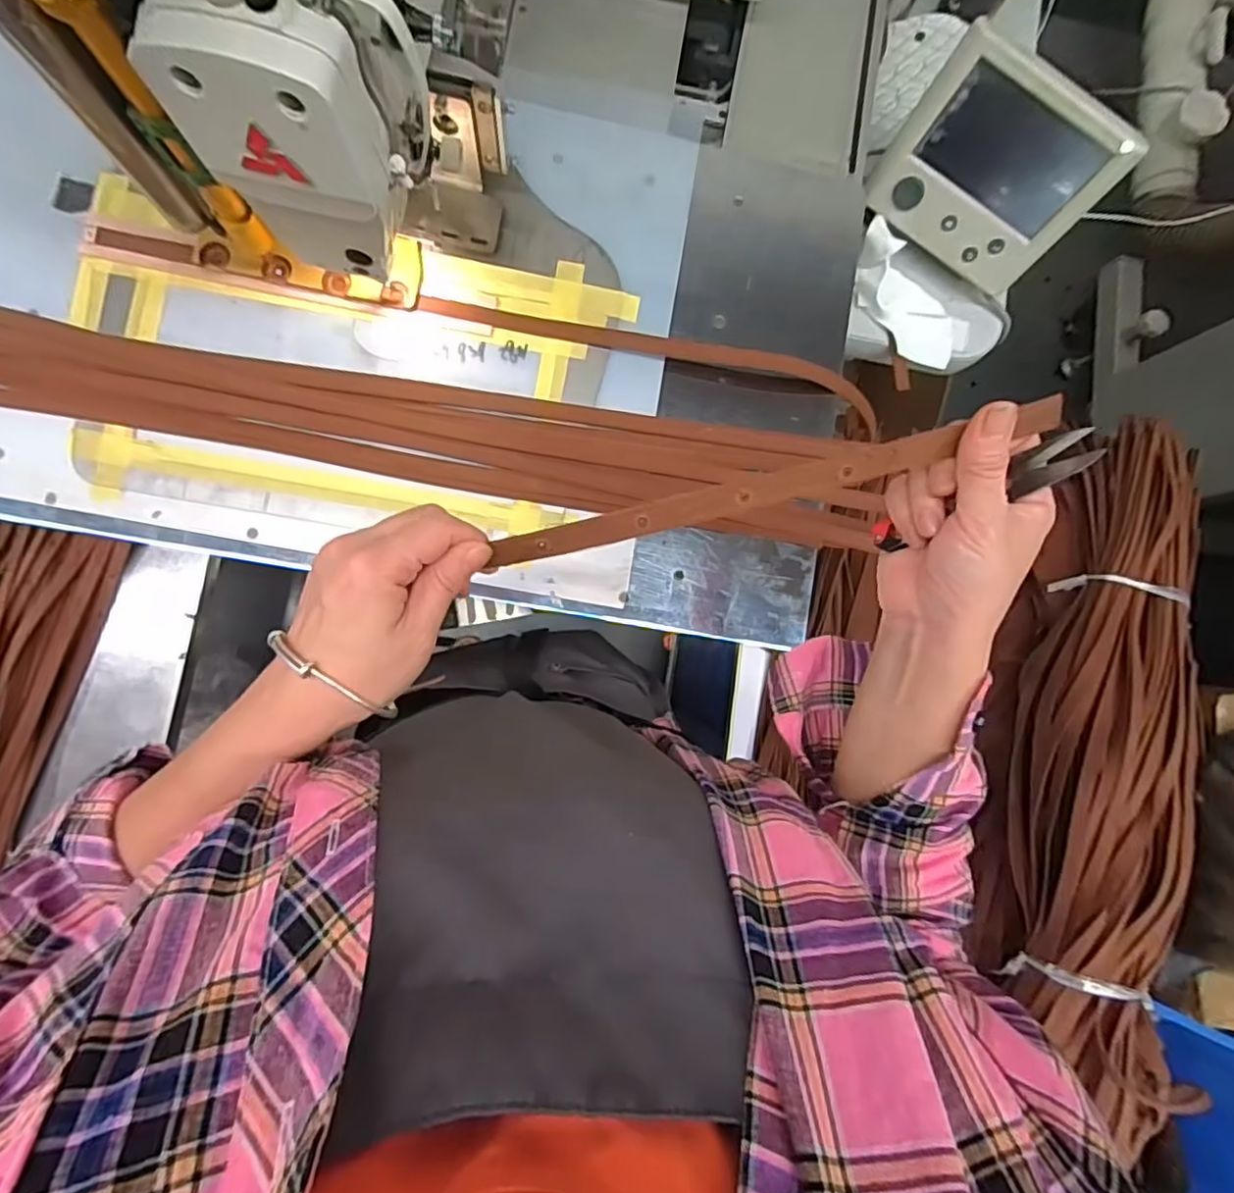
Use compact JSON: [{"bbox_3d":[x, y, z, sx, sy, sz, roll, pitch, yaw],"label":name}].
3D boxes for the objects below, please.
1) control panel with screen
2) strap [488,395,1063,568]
[{"bbox_3d":[0.382,-0.429,0.632,0.195,0.165,0.030,32,54,-5],"label":"control panel with screen"},{"bbox_3d":[0.072,-0.052,0.296,0.267,0.005,0.017,-14,112,3],"label":"strap"}]

